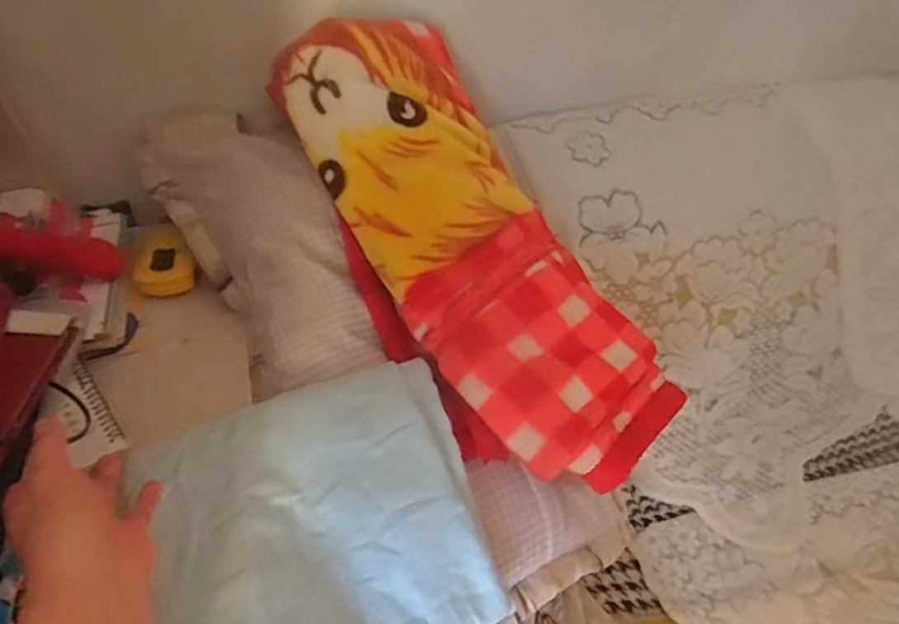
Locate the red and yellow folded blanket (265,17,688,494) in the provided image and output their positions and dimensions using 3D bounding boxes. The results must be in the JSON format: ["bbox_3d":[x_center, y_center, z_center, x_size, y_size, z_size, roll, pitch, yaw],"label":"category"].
[{"bbox_3d":[0.025,-0.071,0.658,0.239,0.116,0.556,-28,78,-24],"label":"red and yellow folded blanket"}]

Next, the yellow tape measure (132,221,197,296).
[{"bbox_3d":[-0.356,-0.063,0.769,0.074,0.036,0.093,-6,73,-2],"label":"yellow tape measure"}]

